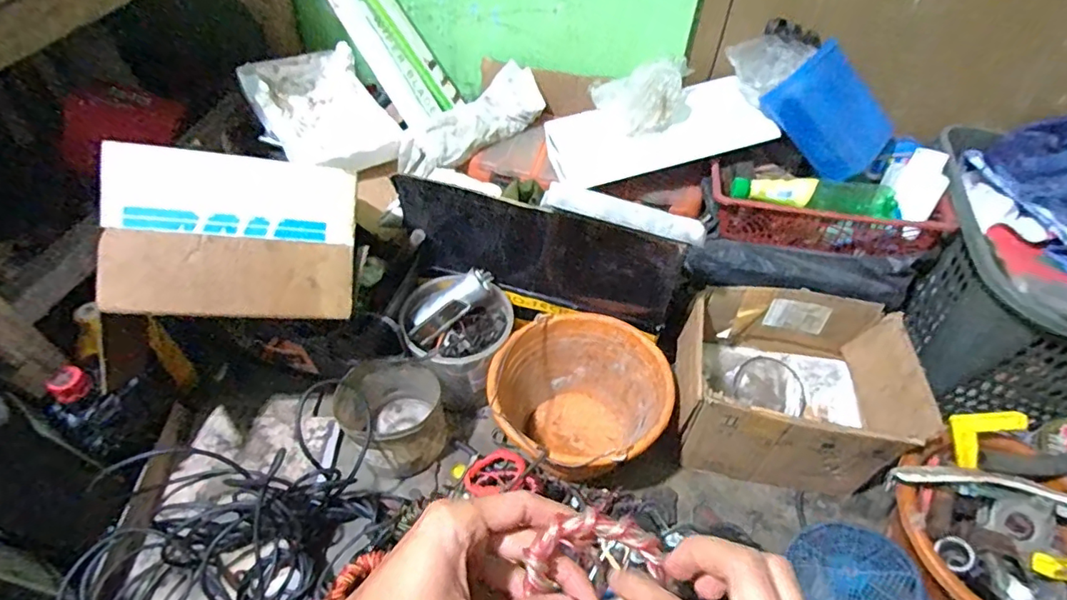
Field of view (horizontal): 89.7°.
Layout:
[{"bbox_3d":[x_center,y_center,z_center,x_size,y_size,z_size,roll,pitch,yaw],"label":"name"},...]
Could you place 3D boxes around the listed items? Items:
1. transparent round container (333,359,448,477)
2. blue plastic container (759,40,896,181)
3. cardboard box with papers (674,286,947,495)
[{"bbox_3d":[-0.217,0.175,0.824,0.138,0.126,0.141,1,50,-1],"label":"transparent round container"},{"bbox_3d":[0.440,-0.279,0.804,0.175,0.130,0.098,45,22,-9],"label":"blue plastic container"},{"bbox_3d":[0.374,0.130,0.810,0.303,0.183,0.224,9,51,6],"label":"cardboard box with papers"}]

